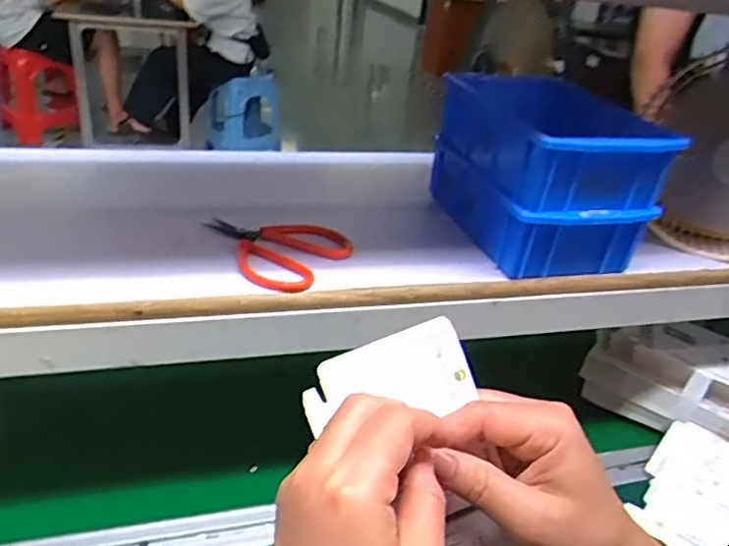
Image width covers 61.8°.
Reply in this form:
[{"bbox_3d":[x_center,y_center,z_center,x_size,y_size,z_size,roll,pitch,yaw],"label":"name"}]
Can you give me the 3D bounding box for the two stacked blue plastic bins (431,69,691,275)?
[{"bbox_3d":[0.161,-0.092,0.564,0.130,0.136,0.199,-2,31,-16],"label":"two stacked blue plastic bins"}]

